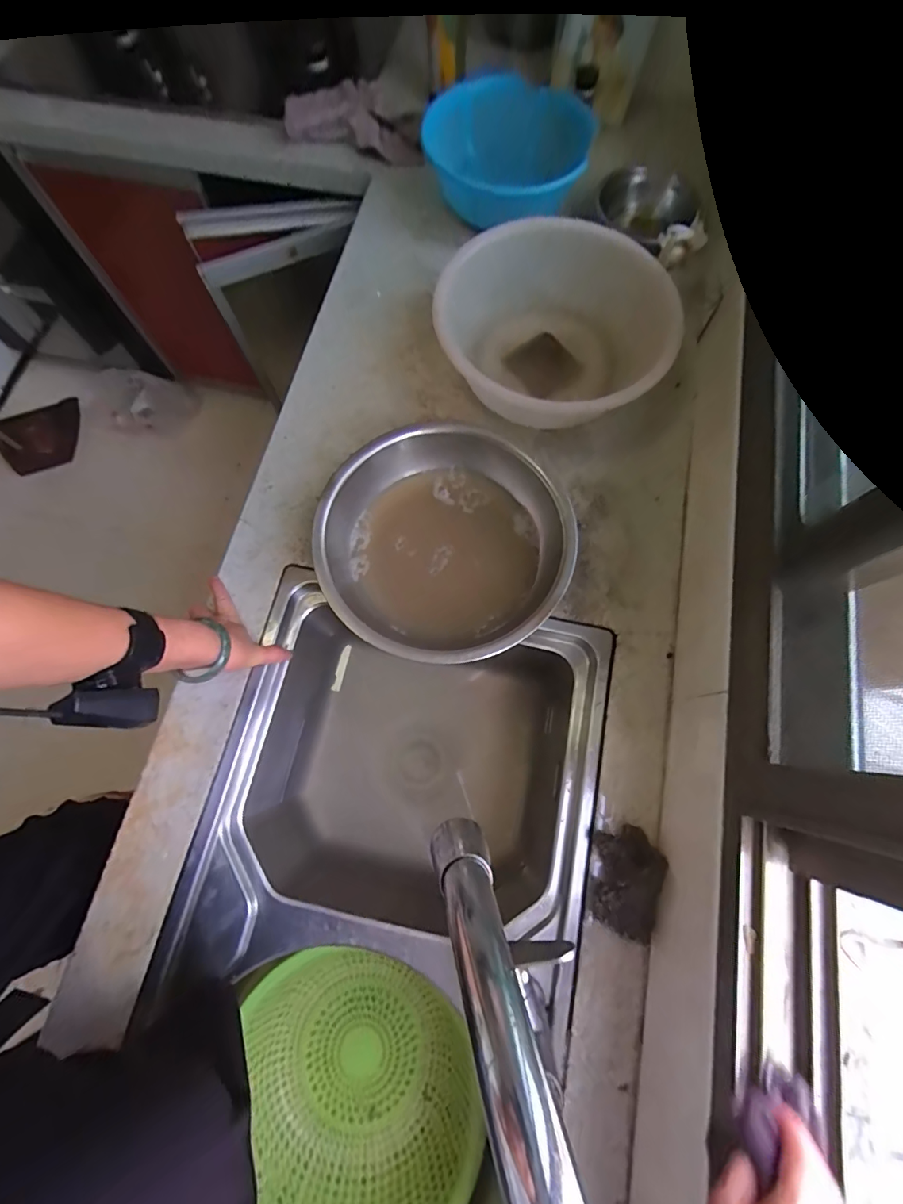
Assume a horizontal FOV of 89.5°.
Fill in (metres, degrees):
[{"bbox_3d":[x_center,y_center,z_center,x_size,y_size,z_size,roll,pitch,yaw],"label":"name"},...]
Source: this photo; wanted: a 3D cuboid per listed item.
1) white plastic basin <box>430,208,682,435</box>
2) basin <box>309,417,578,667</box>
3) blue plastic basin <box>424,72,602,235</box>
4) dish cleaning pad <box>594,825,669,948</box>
[{"bbox_3d":[0.132,-0.372,0.634,0.273,0.102,0.312,-25,75,-7],"label":"white plastic basin"},{"bbox_3d":[-0.014,-0.064,0.559,0.271,0.081,0.285,0,74,0],"label":"basin"},{"bbox_3d":[0.089,-0.768,0.774,0.258,0.101,0.258,1,74,1],"label":"blue plastic basin"},{"bbox_3d":[0.186,0.294,0.476,0.067,0.036,0.103,8,74,3],"label":"dish cleaning pad"}]

